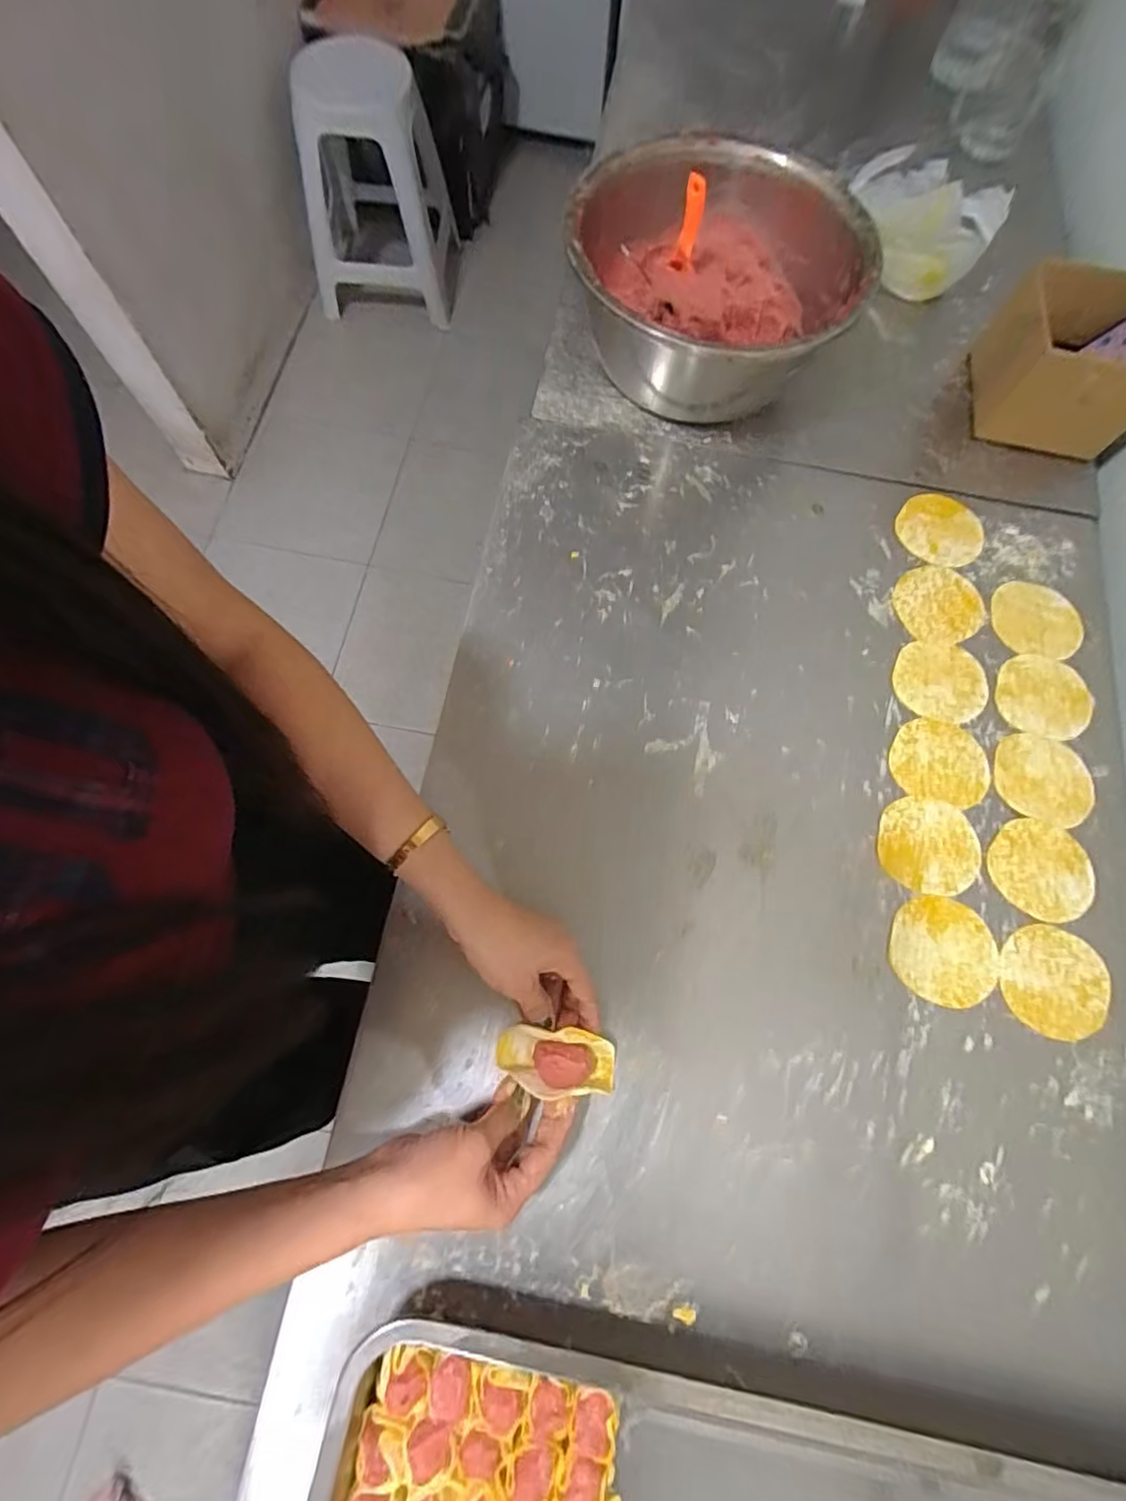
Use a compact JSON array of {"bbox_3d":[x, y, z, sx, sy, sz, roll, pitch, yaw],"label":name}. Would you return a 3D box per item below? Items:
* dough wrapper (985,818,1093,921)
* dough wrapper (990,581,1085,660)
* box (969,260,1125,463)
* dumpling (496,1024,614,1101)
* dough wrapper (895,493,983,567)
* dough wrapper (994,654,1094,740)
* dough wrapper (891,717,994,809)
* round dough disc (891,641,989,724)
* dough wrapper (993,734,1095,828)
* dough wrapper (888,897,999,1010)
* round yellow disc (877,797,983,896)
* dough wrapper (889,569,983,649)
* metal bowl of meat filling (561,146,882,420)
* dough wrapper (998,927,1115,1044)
[{"bbox_3d":[0.402,0.099,0.503,0.083,0.004,0.081,1,73,-2],"label":"dough wrapper"},{"bbox_3d":[0.455,-0.126,0.576,0.081,0.004,0.077,10,73,1],"label":"dough wrapper"},{"bbox_3d":[0.518,-0.398,0.619,0.150,0.093,0.147,14,73,2],"label":"box"},{"bbox_3d":[-0.005,0.221,0.428,0.084,0.032,0.042,7,73,4],"label":"dumpling"},{"bbox_3d":[0.378,-0.220,0.604,0.068,0.007,0.082,-43,78,-1],"label":"dough wrapper"},{"bbox_3d":[0.443,-0.049,0.553,0.083,0.004,0.079,16,72,6],"label":"dough wrapper"},{"bbox_3d":[0.333,0.009,0.530,0.084,0.004,0.074,15,73,2],"label":"dough wrapper"},{"bbox_3d":[0.348,-0.063,0.553,0.087,0.004,0.076,9,73,0],"label":"round dough disc"},{"bbox_3d":[0.422,0.026,0.527,0.084,0.004,0.077,17,73,3],"label":"dough wrapper"},{"bbox_3d":[0.304,0.160,0.479,0.084,0.004,0.080,1,73,-2],"label":"dough wrapper"},{"bbox_3d":[0.309,0.079,0.505,0.085,0.004,0.079,1,73,-2],"label":"round yellow disc"},{"bbox_3d":[0.362,-0.141,0.579,0.087,0.006,0.078,-32,77,-11],"label":"dough wrapper"},{"bbox_3d":[0.145,-0.454,0.604,0.267,0.132,0.263,7,73,0],"label":"metal bowl of meat filling"},{"bbox_3d":[0.390,0.183,0.476,0.086,0.004,0.082,12,73,1],"label":"dough wrapper"}]

